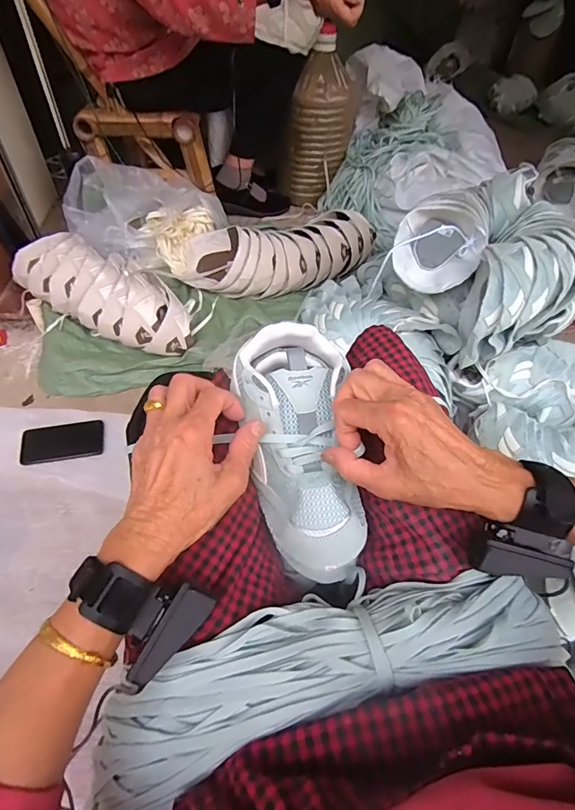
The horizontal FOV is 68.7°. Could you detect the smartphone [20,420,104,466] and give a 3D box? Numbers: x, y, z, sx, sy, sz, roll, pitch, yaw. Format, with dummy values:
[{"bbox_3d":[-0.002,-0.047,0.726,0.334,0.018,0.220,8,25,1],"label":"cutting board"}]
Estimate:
[{"bbox_3d":[-0.450,0.075,0.845,0.159,0.010,0.075,-8,73,-5],"label":"smartphone"}]

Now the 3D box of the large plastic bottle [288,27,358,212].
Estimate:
[{"bbox_3d":[0.101,-0.809,1.232,0.157,0.413,0.166,17,40,7],"label":"large plastic bottle"}]

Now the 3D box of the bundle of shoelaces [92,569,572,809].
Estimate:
[{"bbox_3d":[0.039,0.201,0.316,0.371,0.071,0.117,-16,55,-16],"label":"bundle of shoelaces"}]

